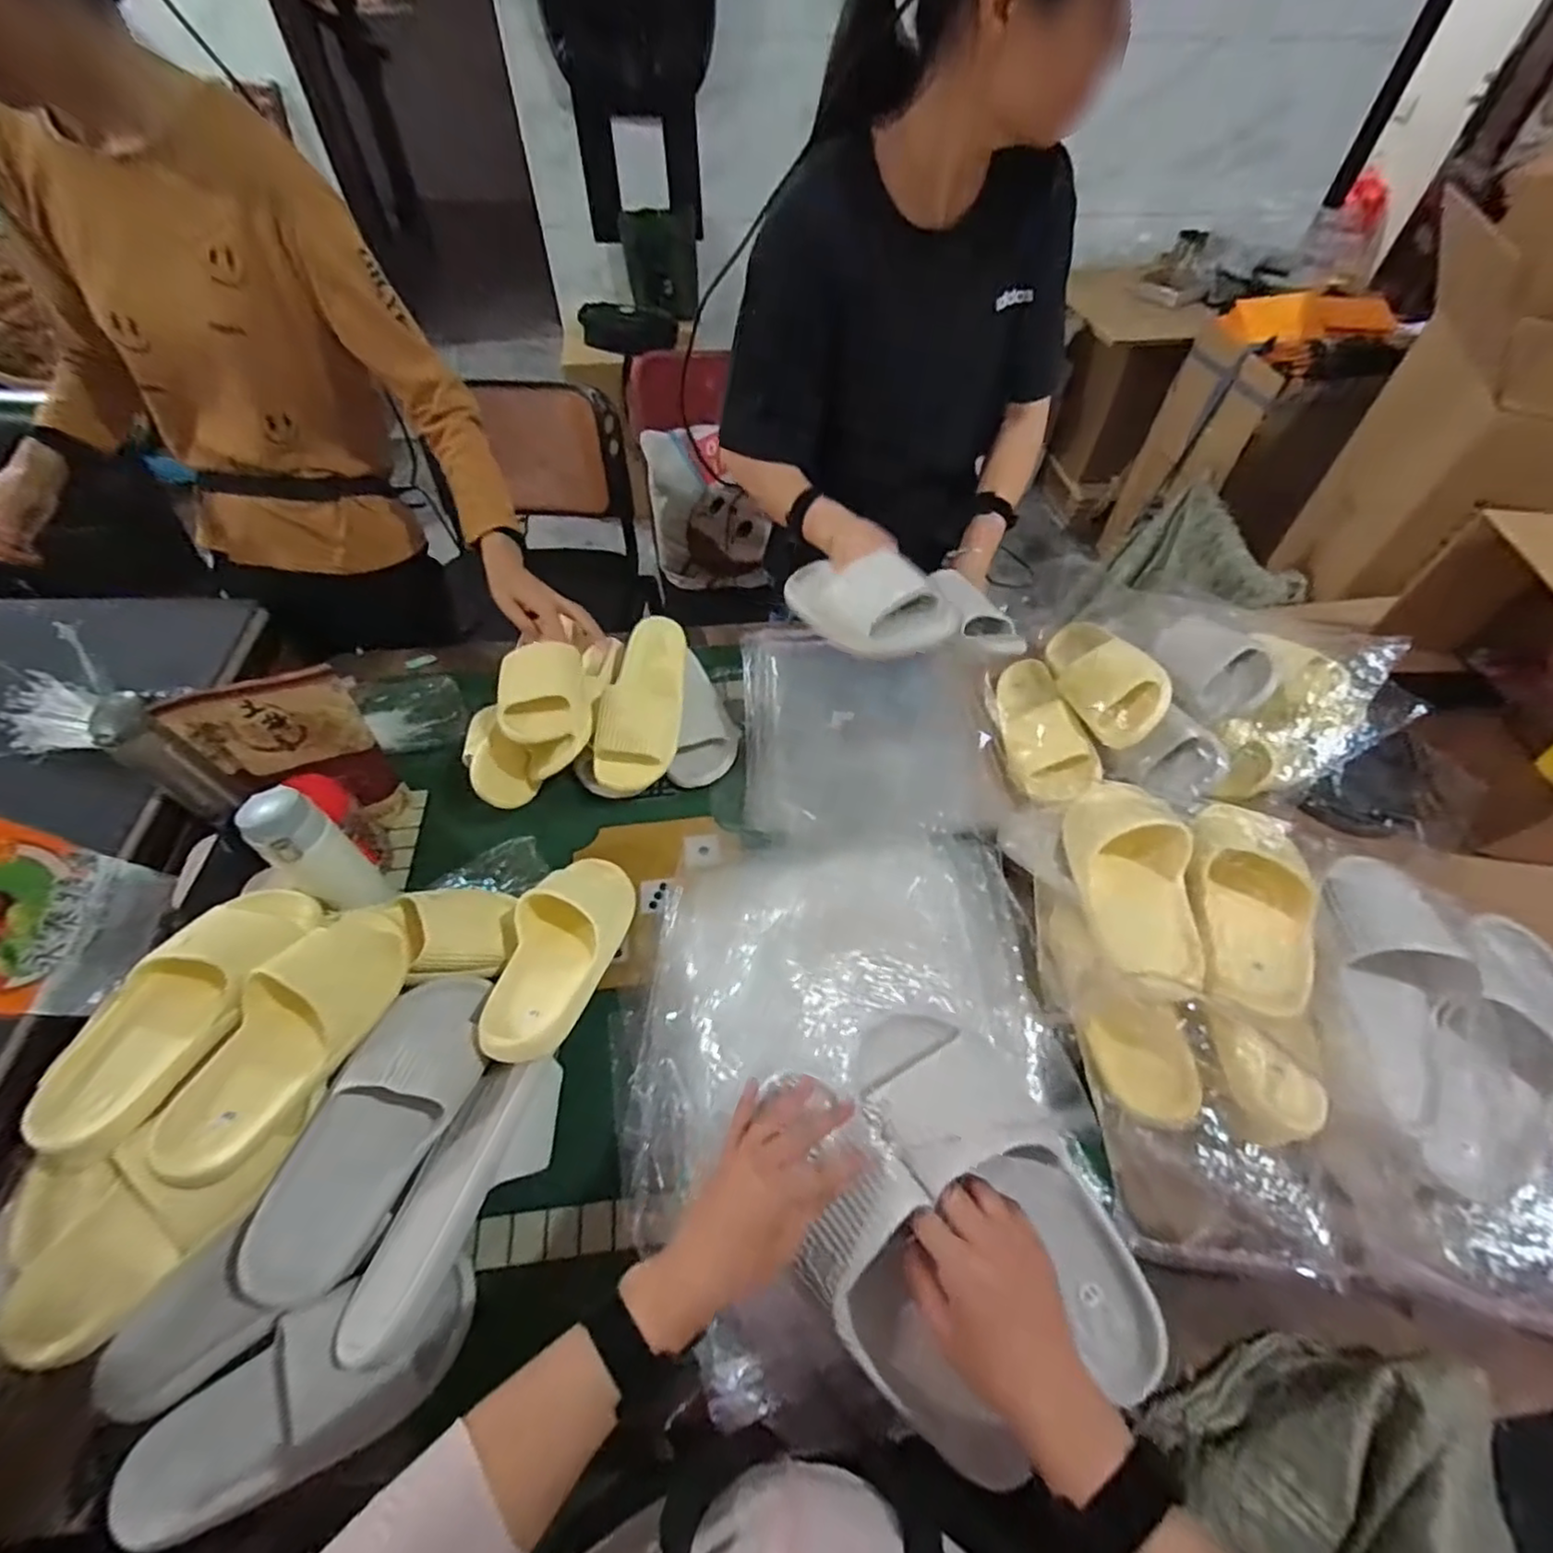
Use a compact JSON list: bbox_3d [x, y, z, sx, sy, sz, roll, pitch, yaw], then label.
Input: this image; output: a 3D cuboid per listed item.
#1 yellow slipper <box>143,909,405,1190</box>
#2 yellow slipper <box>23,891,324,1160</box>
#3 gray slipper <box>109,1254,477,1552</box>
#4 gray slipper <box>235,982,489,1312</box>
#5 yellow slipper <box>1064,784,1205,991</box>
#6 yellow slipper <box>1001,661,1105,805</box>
[{"bbox_3d":[-0.437,0.231,0.606,0.097,0.058,0.247,15,54,10],"label":"yellow slipper"},{"bbox_3d":[-0.537,0.207,0.608,0.104,0.068,0.248,20,55,13],"label":"yellow slipper"},{"bbox_3d":[-0.367,0.478,0.515,0.249,0.061,0.101,-21,56,-16],"label":"gray slipper"},{"bbox_3d":[-0.354,0.297,0.589,0.096,0.060,0.264,15,54,10],"label":"gray slipper"},{"bbox_3d":[0.346,0.093,0.651,0.090,0.071,0.229,7,53,4],"label":"yellow slipper"},{"bbox_3d":[0.363,-0.073,0.924,0.101,0.075,0.236,-30,50,25],"label":"yellow slipper"}]

